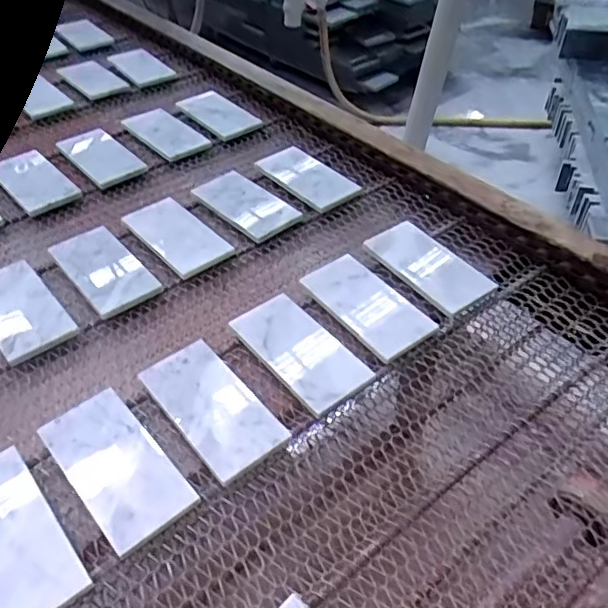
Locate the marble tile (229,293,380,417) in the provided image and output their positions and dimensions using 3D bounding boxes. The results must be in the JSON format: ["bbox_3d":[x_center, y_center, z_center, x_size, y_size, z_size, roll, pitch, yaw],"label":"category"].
[{"bbox_3d":[0.002,0.046,0.645,0.092,0.013,0.156,-24,50,-30],"label":"marble tile"}]

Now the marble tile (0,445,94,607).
[{"bbox_3d":[-0.246,0.193,0.489,0.078,0.010,0.161,-30,51,-28],"label":"marble tile"}]

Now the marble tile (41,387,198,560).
[{"bbox_3d":[-0.172,0.143,0.539,0.079,0.014,0.161,-34,48,-26],"label":"marble tile"}]

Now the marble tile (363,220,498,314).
[{"bbox_3d":[0.164,-0.055,0.763,0.088,0.013,0.162,-26,51,-29],"label":"marble tile"}]

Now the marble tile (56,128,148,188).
[{"bbox_3d":[-0.345,-0.252,1.002,0.084,0.014,0.184,-32,48,-25],"label":"marble tile"}]

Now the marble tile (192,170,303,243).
[{"bbox_3d":[-0.090,-0.152,0.883,0.088,0.016,0.183,-32,47,-24],"label":"marble tile"}]

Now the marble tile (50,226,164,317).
[{"bbox_3d":[-0.255,-0.046,0.755,0.080,0.015,0.166,-32,47,-24],"label":"marble tile"}]

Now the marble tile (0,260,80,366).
[{"bbox_3d":[-0.337,0.004,0.699,0.081,0.018,0.159,-33,48,-25],"label":"marble tile"}]

